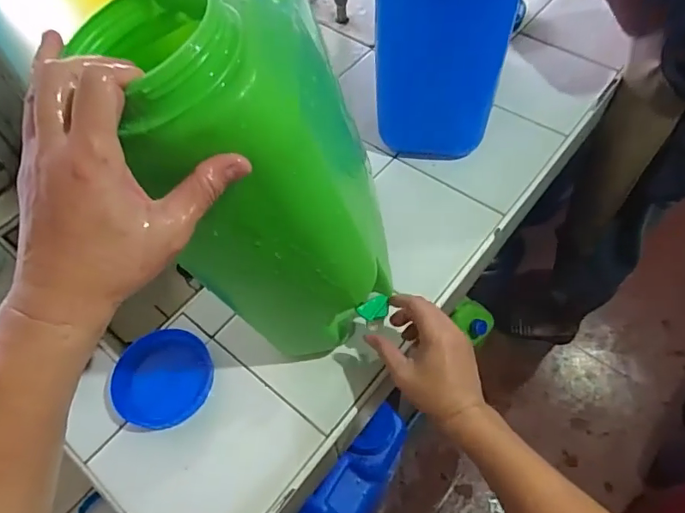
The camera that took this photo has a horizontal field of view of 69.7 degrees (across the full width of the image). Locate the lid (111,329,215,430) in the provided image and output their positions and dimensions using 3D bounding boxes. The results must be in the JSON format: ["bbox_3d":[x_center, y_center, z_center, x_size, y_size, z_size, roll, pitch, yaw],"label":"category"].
[{"bbox_3d":[-0.225,0.152,0.619,0.115,0.022,0.116,-2,57,2],"label":"lid"}]

